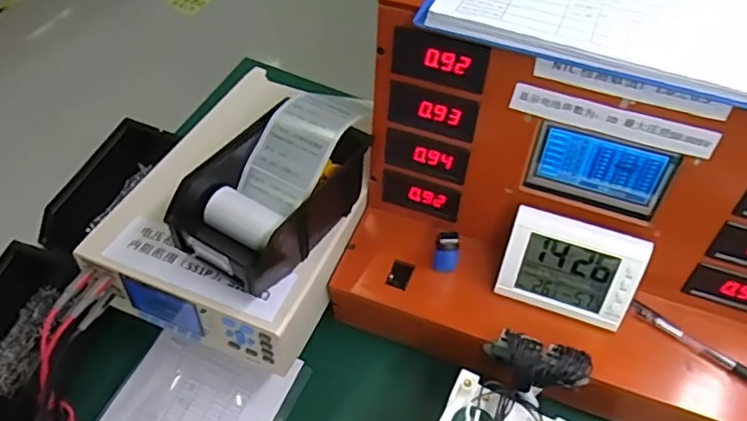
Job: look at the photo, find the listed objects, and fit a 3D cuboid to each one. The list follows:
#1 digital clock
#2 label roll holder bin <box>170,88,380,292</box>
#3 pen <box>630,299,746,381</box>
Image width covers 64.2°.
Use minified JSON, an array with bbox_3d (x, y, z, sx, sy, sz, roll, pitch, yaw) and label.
[{"bbox_3d":[0.172,0.050,0.525,0.110,0.092,0.024,19,28,13],"label":"digital clock"},{"bbox_3d":[-0.081,-0.028,0.557,0.105,0.066,0.214,27,59,19],"label":"label roll holder bin"},{"bbox_3d":[0.291,0.121,0.517,0.140,0.013,0.014,33,61,22],"label":"pen"}]

